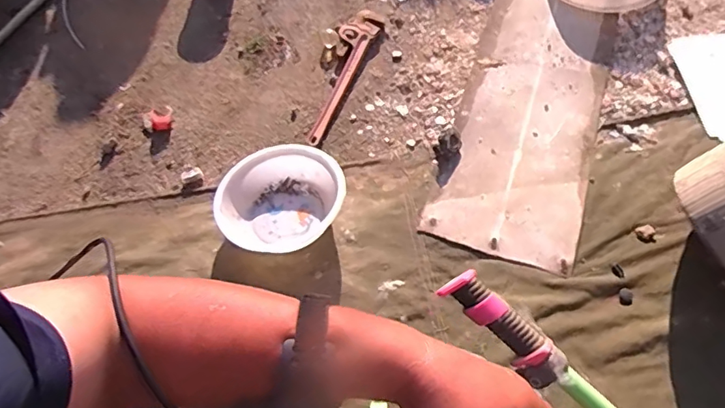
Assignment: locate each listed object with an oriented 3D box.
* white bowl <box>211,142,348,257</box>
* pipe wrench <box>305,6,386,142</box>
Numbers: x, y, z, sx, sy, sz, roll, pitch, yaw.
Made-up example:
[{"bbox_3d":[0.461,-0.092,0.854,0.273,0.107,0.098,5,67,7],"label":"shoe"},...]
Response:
[{"bbox_3d":[-0.171,-0.015,1.045,0.269,0.073,0.227,-19,52,-4],"label":"white bowl"},{"bbox_3d":[-0.058,-0.320,1.226,0.099,0.026,0.392,22,69,14],"label":"pipe wrench"}]

